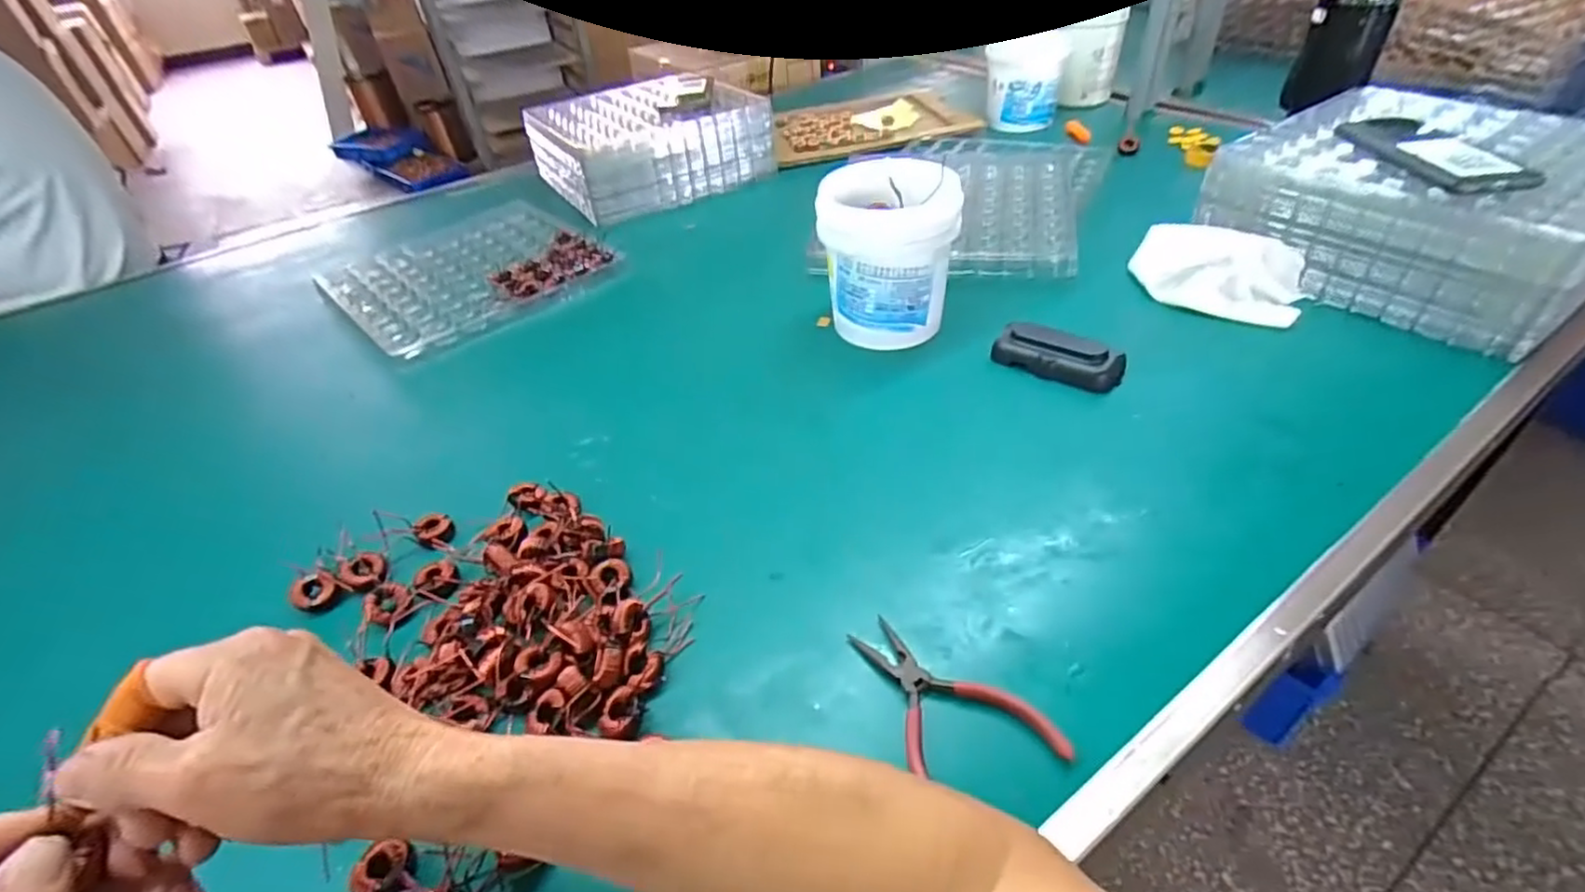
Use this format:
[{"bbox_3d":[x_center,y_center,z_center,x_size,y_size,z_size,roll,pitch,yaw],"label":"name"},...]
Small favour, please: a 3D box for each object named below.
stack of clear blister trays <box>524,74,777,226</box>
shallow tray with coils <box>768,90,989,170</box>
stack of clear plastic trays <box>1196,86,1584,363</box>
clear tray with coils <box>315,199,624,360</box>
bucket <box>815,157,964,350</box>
[{"bbox_3d":[-0.218,-0.466,1.017,0.297,0.093,0.267,-26,46,-20],"label":"stack of clear blister trays"},{"bbox_3d":[0.119,-0.537,1.118,0.318,0.015,0.255,-10,42,-5],"label":"shallow tray with coils"},{"bbox_3d":[0.607,-0.238,0.650,0.277,0.109,0.290,-29,47,-23],"label":"stack of clear plastic trays"},{"bbox_3d":[-0.404,-0.222,0.829,0.274,0.019,0.294,-35,49,-28],"label":"clear tray with coils"},{"bbox_3d":[0.090,-0.185,0.637,0.122,0.130,0.116,0,42,7],"label":"bucket"}]

